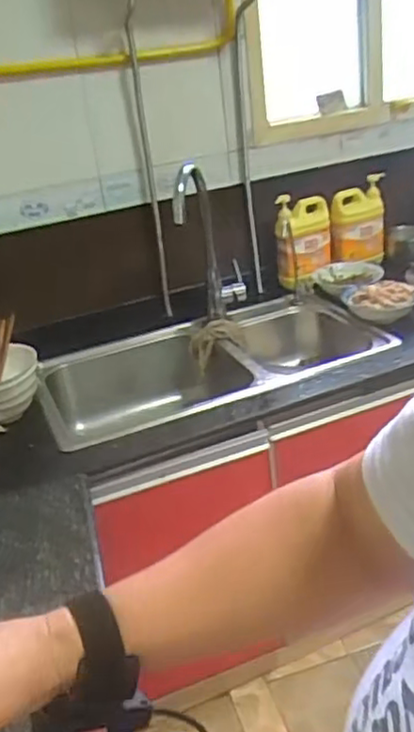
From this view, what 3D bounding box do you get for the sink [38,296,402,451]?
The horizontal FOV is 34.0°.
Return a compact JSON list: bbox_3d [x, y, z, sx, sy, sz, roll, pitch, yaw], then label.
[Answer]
[{"bbox_3d":[0.026,0.053,1.570,0.761,0.191,0.431,-15,28,-15],"label":"sink"}]

